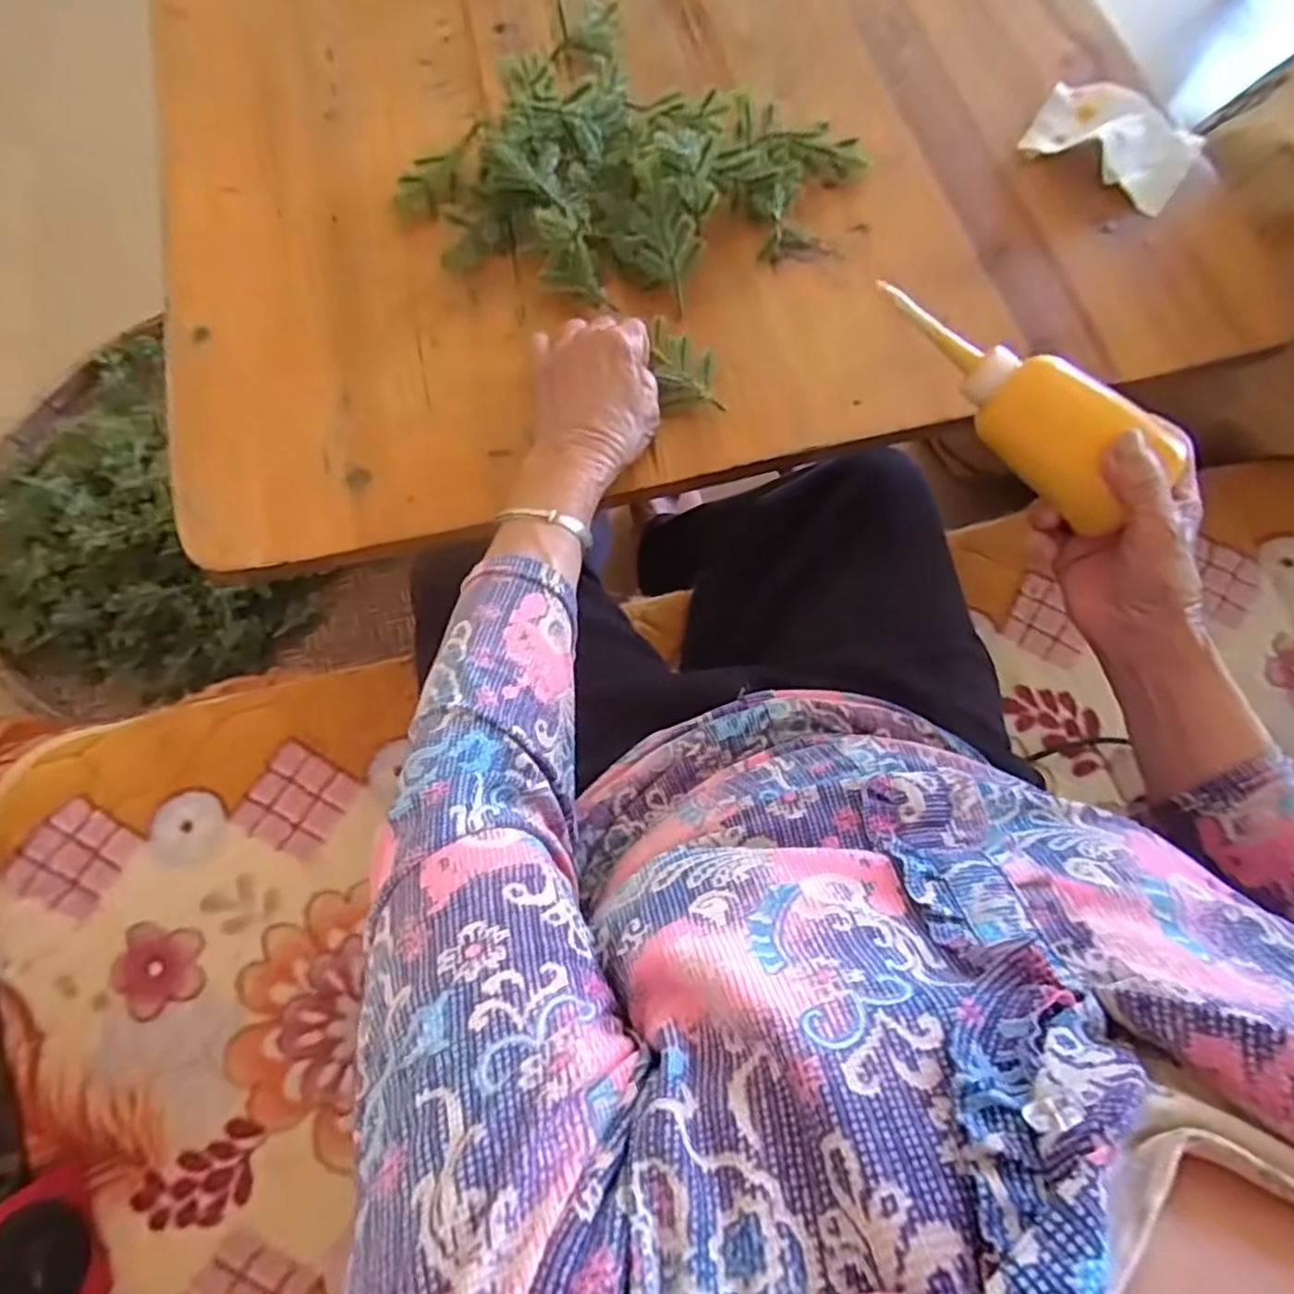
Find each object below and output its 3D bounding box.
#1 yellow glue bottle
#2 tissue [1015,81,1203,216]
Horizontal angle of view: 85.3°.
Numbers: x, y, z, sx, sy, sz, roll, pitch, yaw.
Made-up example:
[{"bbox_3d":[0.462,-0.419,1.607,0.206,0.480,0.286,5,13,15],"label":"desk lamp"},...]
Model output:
[{"bbox_3d":[0.197,-0.139,0.378,0.027,0.059,0.163,-37,80,-16],"label":"yellow glue bottle"},{"bbox_3d":[0.355,-0.388,0.534,0.116,0.031,0.075,31,69,10],"label":"tissue"}]

